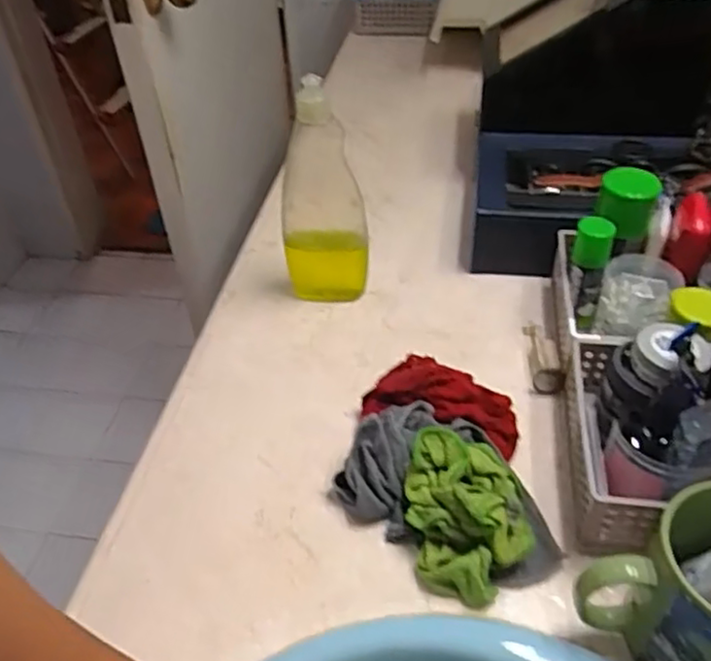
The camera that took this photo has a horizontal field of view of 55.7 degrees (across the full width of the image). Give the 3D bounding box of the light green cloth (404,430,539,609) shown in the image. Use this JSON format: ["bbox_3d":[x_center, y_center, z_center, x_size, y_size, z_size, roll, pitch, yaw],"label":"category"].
[{"bbox_3d":[0.083,0.132,0.494,0.090,0.056,0.109,-1,41,4],"label":"light green cloth"}]

